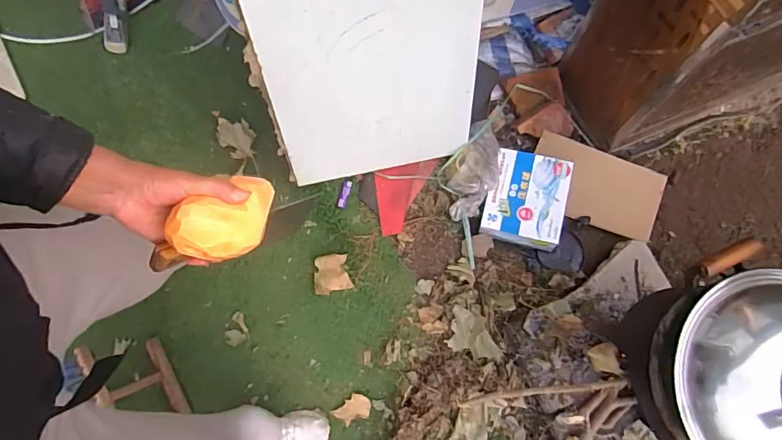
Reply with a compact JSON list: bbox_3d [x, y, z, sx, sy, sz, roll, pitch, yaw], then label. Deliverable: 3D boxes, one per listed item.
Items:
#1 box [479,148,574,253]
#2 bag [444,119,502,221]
[{"bbox_3d":[0.362,-0.058,1.233,0.201,0.077,0.242,14,78,1],"label":"box"},{"bbox_3d":[0.228,-0.137,1.257,0.141,0.076,0.272,32,79,4],"label":"bag"}]

